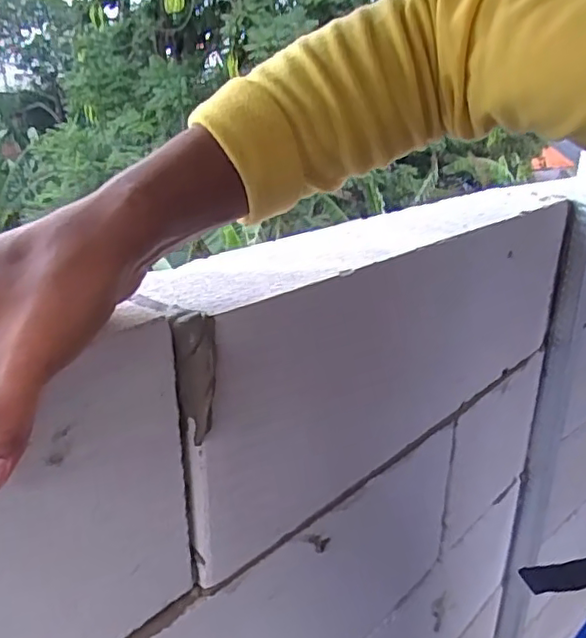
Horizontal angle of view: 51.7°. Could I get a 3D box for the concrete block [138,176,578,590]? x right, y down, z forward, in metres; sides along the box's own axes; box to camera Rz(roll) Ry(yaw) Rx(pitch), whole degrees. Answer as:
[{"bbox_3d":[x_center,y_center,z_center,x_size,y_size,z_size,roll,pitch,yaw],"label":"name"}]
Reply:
[{"bbox_3d":[0.107,0.006,0.607,0.094,0.199,0.577,19,27,38],"label":"concrete block"}]

